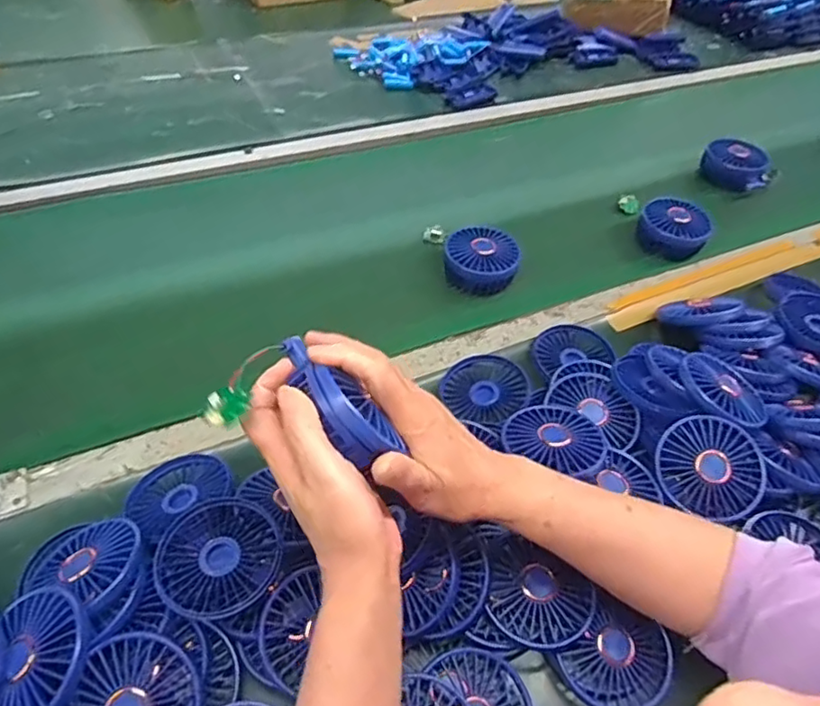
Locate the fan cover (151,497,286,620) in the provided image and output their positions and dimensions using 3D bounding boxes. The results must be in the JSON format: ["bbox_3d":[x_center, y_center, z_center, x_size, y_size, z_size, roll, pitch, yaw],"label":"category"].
[{"bbox_3d":[-0.141,0.151,0.457,0.088,0.016,0.089,-27,55,-26],"label":"fan cover"}]

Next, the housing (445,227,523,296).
[{"bbox_3d":[0.085,-0.110,0.734,0.087,0.040,0.081,2,48,-2],"label":"housing"}]

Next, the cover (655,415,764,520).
[{"bbox_3d":[0.260,0.099,0.529,0.096,0.081,0.023,21,5,1],"label":"cover"}]

